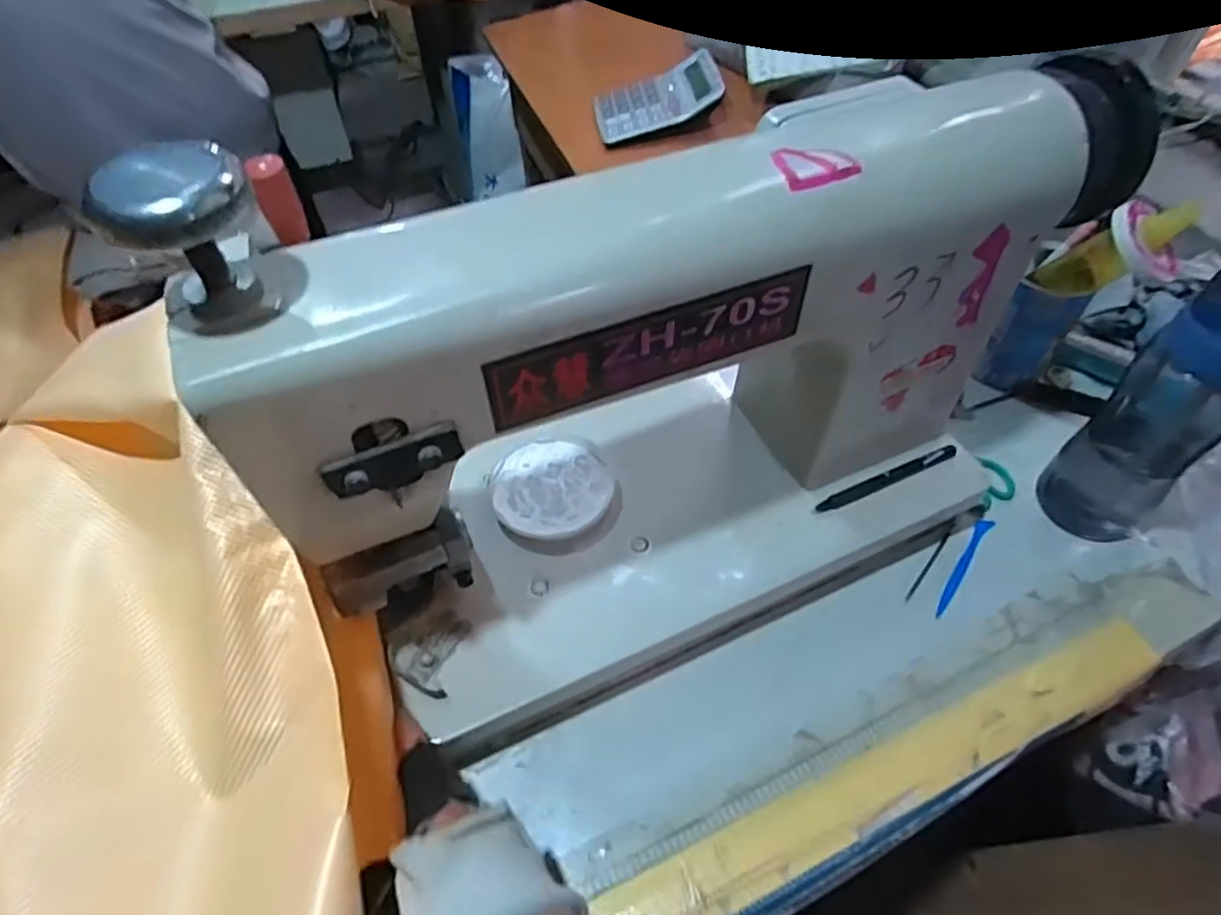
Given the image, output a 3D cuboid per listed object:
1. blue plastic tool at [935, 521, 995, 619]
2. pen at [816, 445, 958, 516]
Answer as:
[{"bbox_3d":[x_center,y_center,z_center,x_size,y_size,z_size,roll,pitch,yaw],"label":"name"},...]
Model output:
[{"bbox_3d":[0.270,0.080,0.520,0.011,0.004,0.105,33,59,24],"label":"blue plastic tool"},{"bbox_3d":[0.204,0.016,0.500,0.123,0.006,0.010,-21,54,-14],"label":"pen"}]

